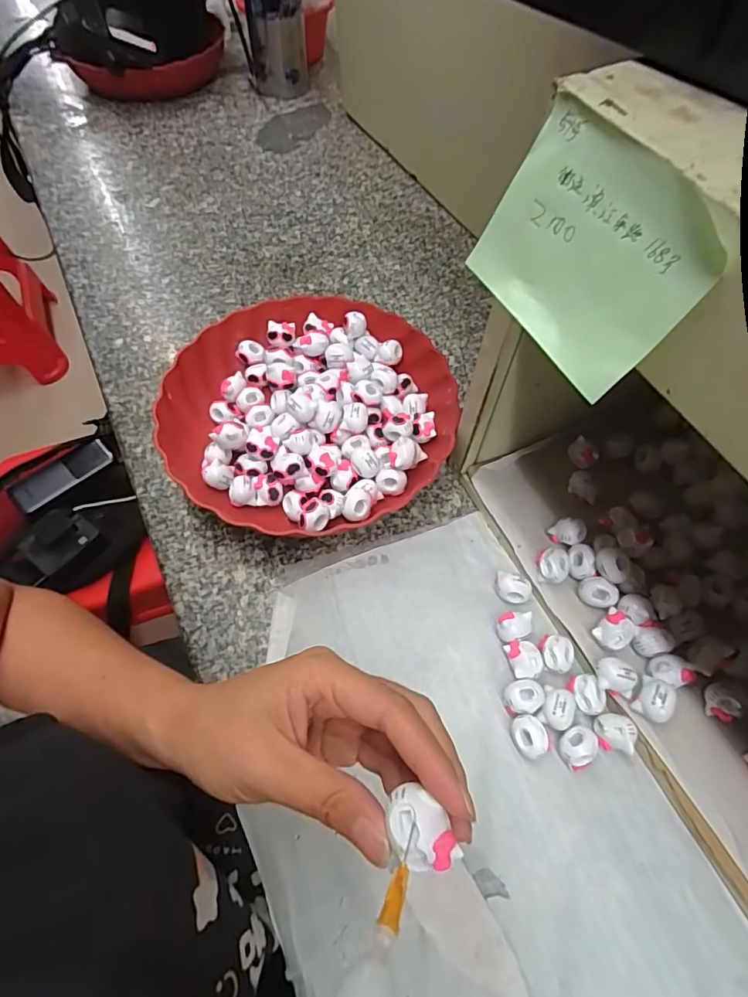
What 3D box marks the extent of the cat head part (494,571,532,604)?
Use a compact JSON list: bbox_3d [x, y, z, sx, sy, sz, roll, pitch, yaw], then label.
[{"bbox_3d":[0.103,0.067,0.372,0.026,0.019,0.019,13,62,7],"label":"cat head part"}]

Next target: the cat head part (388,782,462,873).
[{"bbox_3d":[0.015,0.109,0.165,0.017,0.011,0.026,-26,64,-14],"label":"cat head part"}]

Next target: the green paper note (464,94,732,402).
[{"bbox_3d":[0.082,-0.097,0.200,0.006,0.071,0.095,-14,61,-36],"label":"green paper note"}]

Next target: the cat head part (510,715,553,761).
[{"bbox_3d":[0.101,0.154,0.324,0.026,0.015,0.025,-18,63,-10],"label":"cat head part"}]

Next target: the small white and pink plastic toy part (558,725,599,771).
[{"bbox_3d":[0.130,0.159,0.321,0.020,0.020,0.025,39,68,19],"label":"small white and pink plastic toy part"}]

